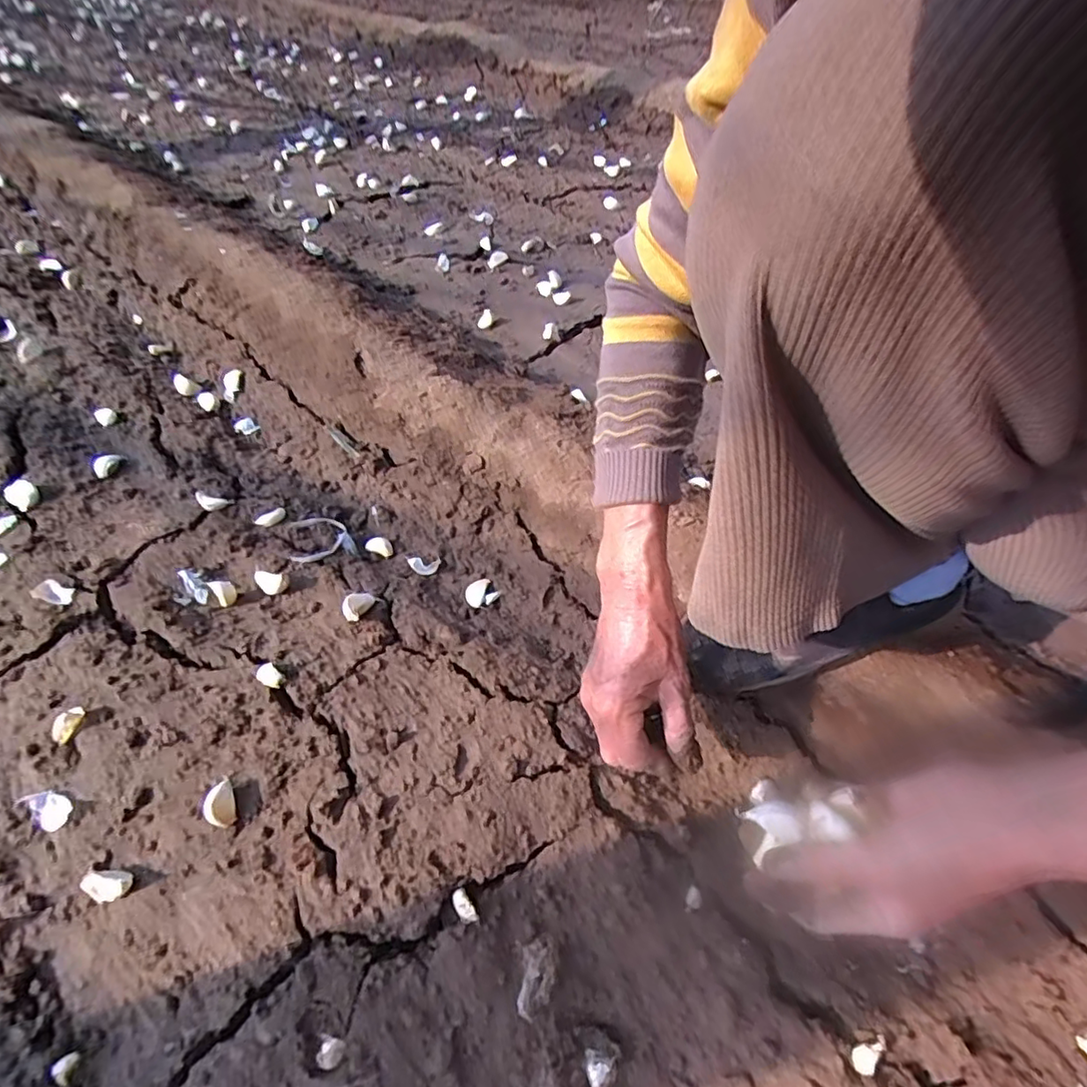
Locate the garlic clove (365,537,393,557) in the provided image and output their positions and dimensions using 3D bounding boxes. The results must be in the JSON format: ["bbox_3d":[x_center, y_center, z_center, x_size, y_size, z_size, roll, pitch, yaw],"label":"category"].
[{"bbox_3d":[-0.177,0.001,0.634,0.033,0.013,0.016,19,54,14],"label":"garlic clove"}]

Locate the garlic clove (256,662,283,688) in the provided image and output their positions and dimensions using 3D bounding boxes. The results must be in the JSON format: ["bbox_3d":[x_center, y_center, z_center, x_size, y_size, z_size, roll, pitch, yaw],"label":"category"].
[{"bbox_3d":[-0.237,0.115,0.506,0.028,0.010,0.016,35,59,24],"label":"garlic clove"}]

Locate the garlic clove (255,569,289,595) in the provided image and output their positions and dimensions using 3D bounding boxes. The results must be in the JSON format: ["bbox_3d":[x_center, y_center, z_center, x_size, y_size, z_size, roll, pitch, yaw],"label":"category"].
[{"bbox_3d":[-0.269,0.037,0.577,0.031,0.017,0.021,21,54,15],"label":"garlic clove"}]

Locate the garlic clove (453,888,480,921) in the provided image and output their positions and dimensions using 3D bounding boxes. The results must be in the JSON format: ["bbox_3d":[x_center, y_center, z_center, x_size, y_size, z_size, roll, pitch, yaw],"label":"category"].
[{"bbox_3d":[-0.056,0.253,0.408,0.012,0.006,0.023,-28,57,-21],"label":"garlic clove"}]

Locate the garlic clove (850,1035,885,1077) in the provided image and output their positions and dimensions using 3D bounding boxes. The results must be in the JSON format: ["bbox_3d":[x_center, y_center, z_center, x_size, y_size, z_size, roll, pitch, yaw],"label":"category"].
[{"bbox_3d":[0.207,0.324,0.370,0.027,0.007,0.014,-14,53,-11],"label":"garlic clove"}]

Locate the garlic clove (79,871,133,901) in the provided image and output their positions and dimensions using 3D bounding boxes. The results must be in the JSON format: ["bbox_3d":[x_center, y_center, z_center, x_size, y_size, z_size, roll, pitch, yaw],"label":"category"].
[{"bbox_3d":[-0.310,0.244,0.417,0.028,0.023,0.018,9,52,6],"label":"garlic clove"}]

